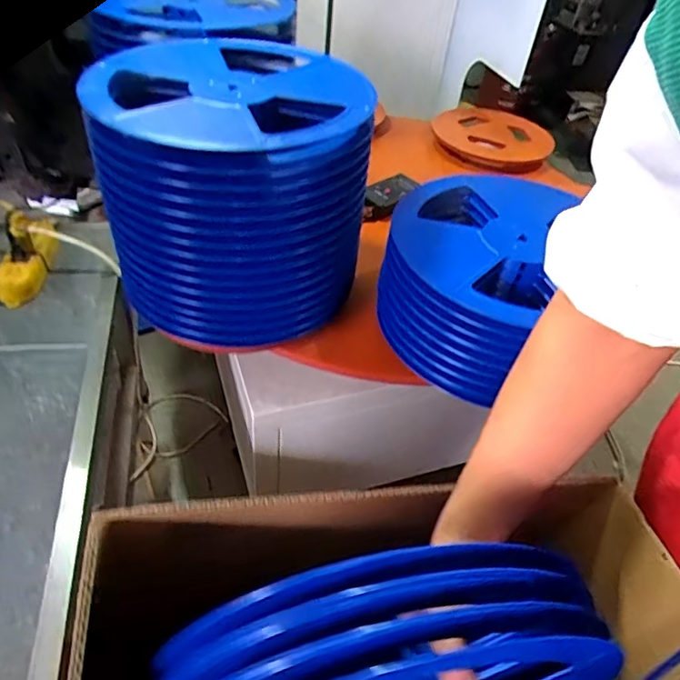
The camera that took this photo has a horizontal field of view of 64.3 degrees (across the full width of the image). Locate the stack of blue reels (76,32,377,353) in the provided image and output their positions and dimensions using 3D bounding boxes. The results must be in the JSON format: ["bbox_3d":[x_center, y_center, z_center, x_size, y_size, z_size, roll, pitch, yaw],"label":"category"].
[{"bbox_3d":[-0.146,-0.179,0.688,0.277,0.271,0.287,-16,49,-24],"label":"stack of blue reels"}]

